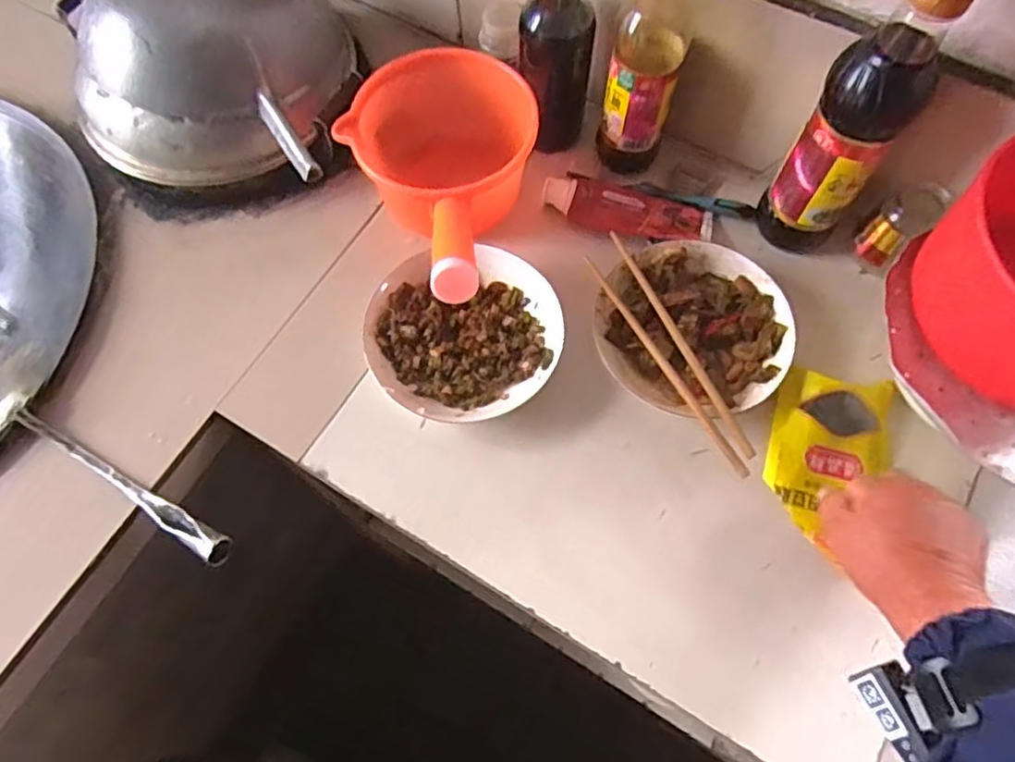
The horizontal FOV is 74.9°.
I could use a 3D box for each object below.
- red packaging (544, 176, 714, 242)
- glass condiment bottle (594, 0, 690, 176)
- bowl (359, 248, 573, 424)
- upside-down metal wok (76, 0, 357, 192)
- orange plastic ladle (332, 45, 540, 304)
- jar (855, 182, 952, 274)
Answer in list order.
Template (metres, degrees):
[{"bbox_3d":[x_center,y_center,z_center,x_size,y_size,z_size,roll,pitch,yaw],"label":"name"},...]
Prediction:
[{"bbox_3d":[0.117,-0.165,0.642,0.161,0.025,0.044,9,69,5],"label":"red packaging"},{"bbox_3d":[0.118,-0.276,0.576,0.069,0.236,0.053,12,69,6],"label":"glass condiment bottle"},{"bbox_3d":[-0.036,-0.044,0.597,0.168,0.037,0.169,0,68,1],"label":"bowl"},{"bbox_3d":[-0.293,-0.328,0.652,0.271,0.145,0.265,7,69,4],"label":"upside-down metal wok"},{"bbox_3d":[-0.053,-0.164,0.589,0.157,0.120,0.265,-12,56,-3],"label":"orange plastic ladle"},{"bbox_3d":[0.350,-0.136,0.599,0.039,0.090,0.041,0,68,1],"label":"jar"}]

